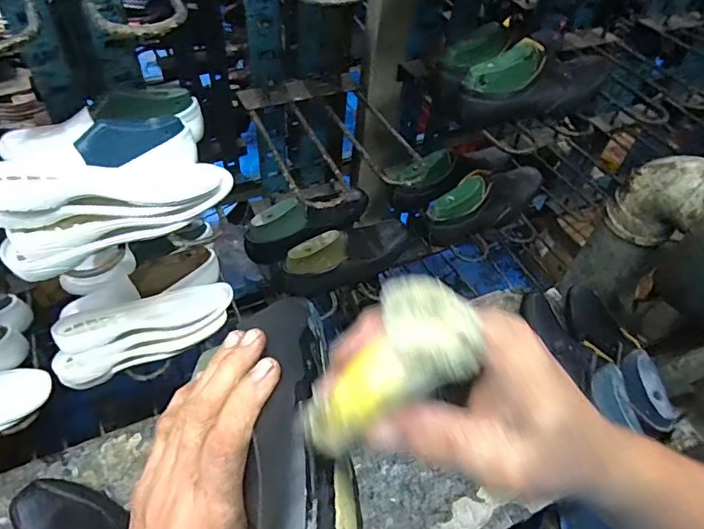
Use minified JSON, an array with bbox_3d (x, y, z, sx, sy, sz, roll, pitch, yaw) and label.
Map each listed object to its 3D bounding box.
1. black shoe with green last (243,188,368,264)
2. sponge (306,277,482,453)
[{"bbox_3d":[-0.073,-0.083,0.914,0.252,0.090,0.077,-30,59,-26],"label":"black shoe with green last"},{"bbox_3d":[0.010,0.045,0.213,0.022,0.093,0.046,14,37,-46],"label":"sponge"}]

